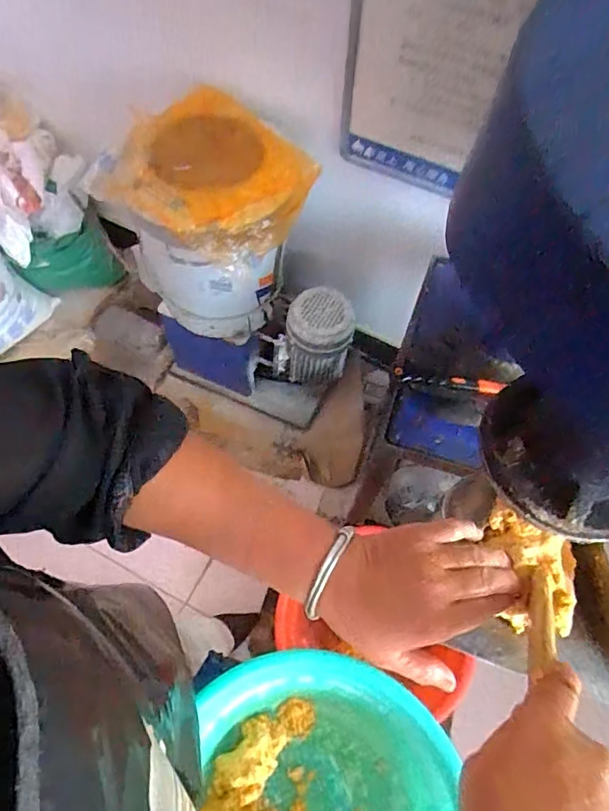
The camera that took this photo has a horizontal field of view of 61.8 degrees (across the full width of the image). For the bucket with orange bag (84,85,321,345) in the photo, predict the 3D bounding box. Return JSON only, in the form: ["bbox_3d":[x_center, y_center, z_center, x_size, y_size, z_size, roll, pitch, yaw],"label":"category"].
[{"bbox_3d":[-0.197,-0.366,1.127,0.358,0.433,0.295,35,67,15],"label":"bucket with orange bag"}]

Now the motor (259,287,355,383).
[{"bbox_3d":[0.013,-0.152,1.329,0.201,0.266,0.155,-13,64,-8],"label":"motor"}]

